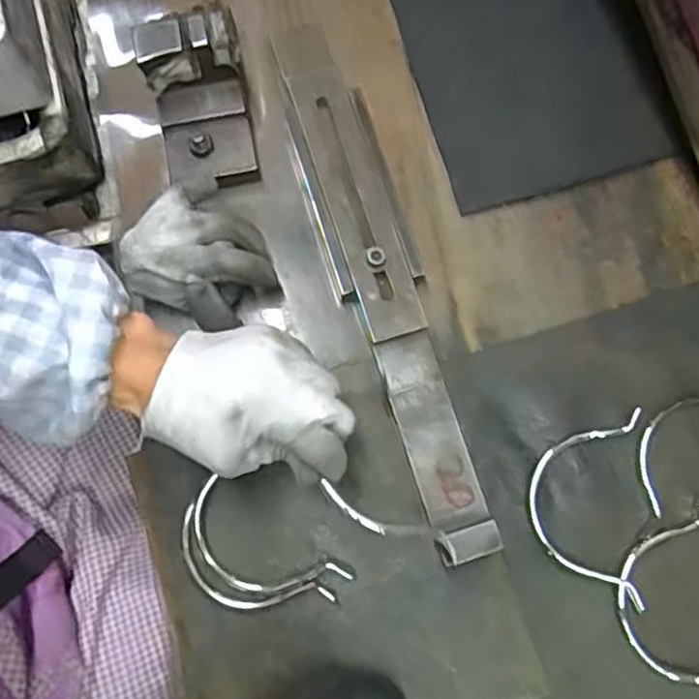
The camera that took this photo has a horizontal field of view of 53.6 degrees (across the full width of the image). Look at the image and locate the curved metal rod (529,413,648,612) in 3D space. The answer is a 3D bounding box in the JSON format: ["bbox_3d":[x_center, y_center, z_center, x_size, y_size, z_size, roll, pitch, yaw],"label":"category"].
[{"bbox_3d":[0.154,0.100,0.450,0.067,0.020,0.123,5,79,0],"label":"curved metal rod"}]

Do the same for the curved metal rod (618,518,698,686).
[{"bbox_3d":[0.208,0.167,0.441,0.070,0.013,0.119,-8,75,-3],"label":"curved metal rod"}]

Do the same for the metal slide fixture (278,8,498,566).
[{"bbox_3d":[0.018,-0.050,0.474,0.056,0.026,0.381,-16,80,-4],"label":"metal slide fixture"}]

